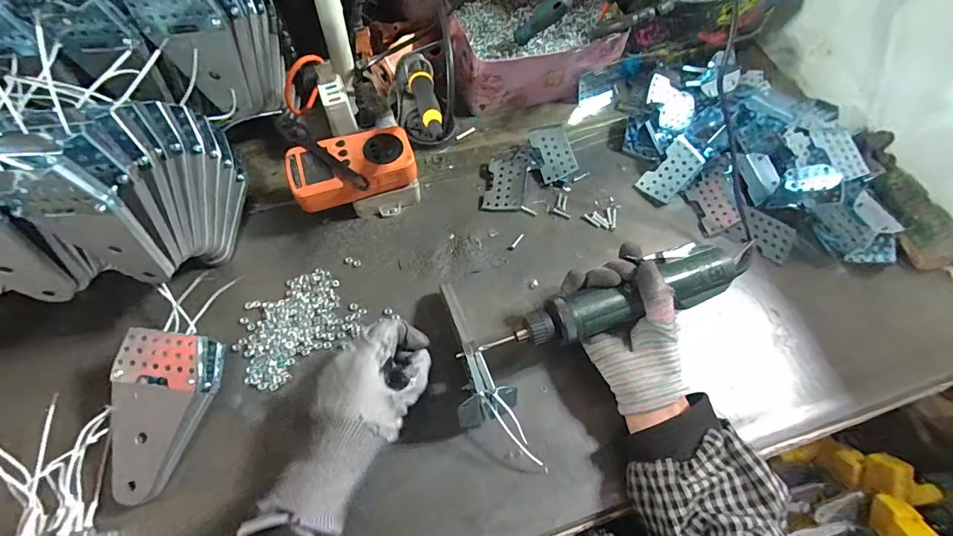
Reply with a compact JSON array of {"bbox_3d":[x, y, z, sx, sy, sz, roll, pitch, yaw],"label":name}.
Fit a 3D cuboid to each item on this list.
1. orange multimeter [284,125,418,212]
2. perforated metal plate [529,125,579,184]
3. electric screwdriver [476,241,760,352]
[{"bbox_3d":[-0.127,-0.104,0.454,0.123,0.026,0.069,-20,66,-12],"label":"orange multimeter"},{"bbox_3d":[0.093,-0.140,0.530,0.043,0.007,0.069,-17,80,5],"label":"perforated metal plate"},{"bbox_3d":[0.149,0.027,0.405,0.294,0.041,0.044,-15,65,-17],"label":"electric screwdriver"}]

